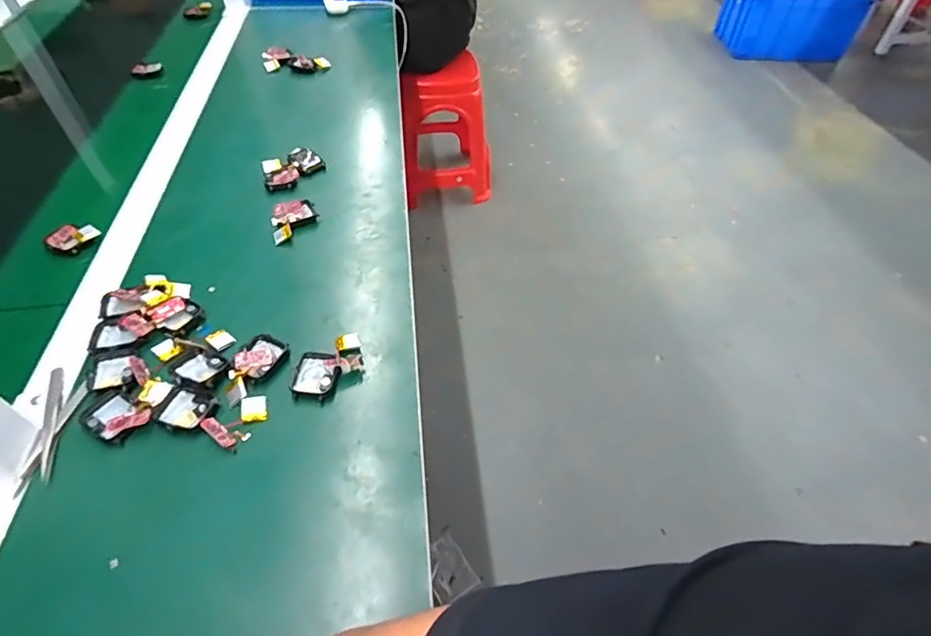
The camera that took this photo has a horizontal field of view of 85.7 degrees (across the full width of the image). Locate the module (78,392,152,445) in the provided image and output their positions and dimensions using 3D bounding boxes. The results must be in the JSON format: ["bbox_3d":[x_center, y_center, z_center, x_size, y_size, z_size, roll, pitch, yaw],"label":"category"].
[{"bbox_3d":[-0.289,0.082,0.414,0.049,0.009,0.036,23,53,17],"label":"module"}]

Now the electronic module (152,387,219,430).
[{"bbox_3d":[-0.234,0.075,0.422,0.045,0.009,0.035,12,50,8],"label":"electronic module"}]

